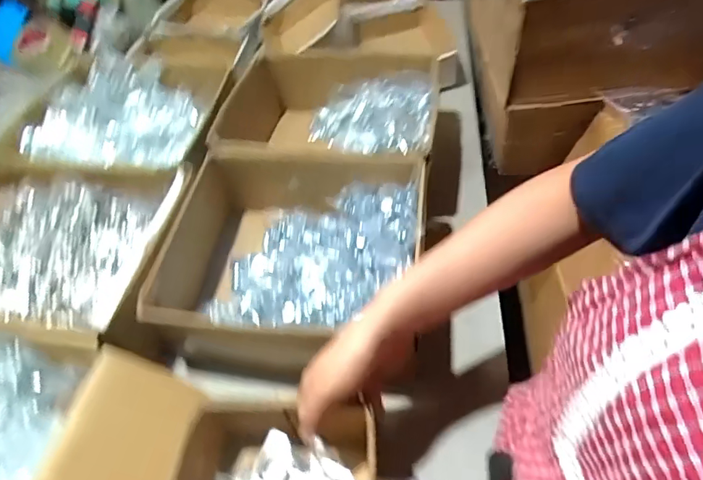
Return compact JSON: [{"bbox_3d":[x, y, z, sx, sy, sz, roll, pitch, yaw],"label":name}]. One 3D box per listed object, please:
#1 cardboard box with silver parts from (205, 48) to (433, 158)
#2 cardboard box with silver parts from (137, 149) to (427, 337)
[{"bbox_3d":[-0.022,-0.210,0.796,0.322,0.128,0.327,5,54,9],"label":"cardboard box with silver parts"},{"bbox_3d":[-0.071,0.020,0.609,0.313,0.110,0.263,3,54,7],"label":"cardboard box with silver parts"}]

